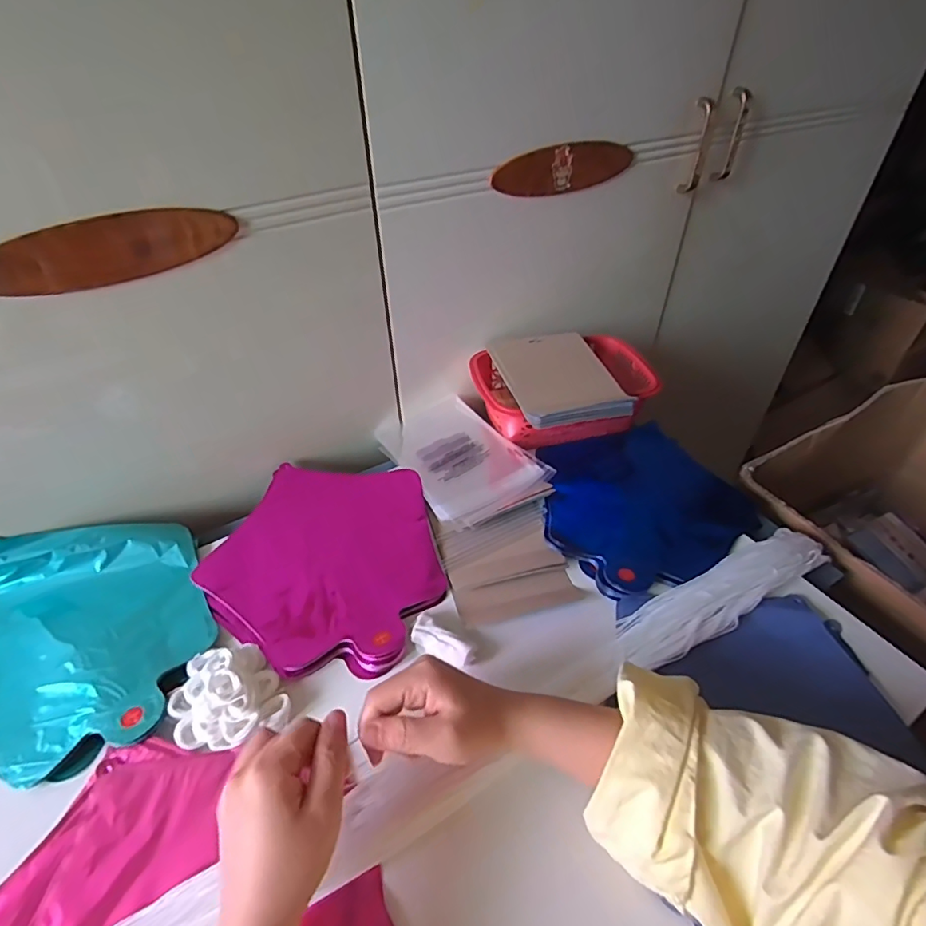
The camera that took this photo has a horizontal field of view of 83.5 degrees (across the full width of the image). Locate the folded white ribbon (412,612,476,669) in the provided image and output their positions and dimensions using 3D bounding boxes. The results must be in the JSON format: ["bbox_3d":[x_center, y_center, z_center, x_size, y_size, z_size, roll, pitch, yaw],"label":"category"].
[{"bbox_3d":[-0.019,0.152,0.441,0.057,0.016,0.025,23,48,25],"label":"folded white ribbon"}]

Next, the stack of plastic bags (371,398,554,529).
[{"bbox_3d":[-0.013,-0.014,0.617,0.129,0.020,0.221,-25,47,-24],"label":"stack of plastic bags"}]

